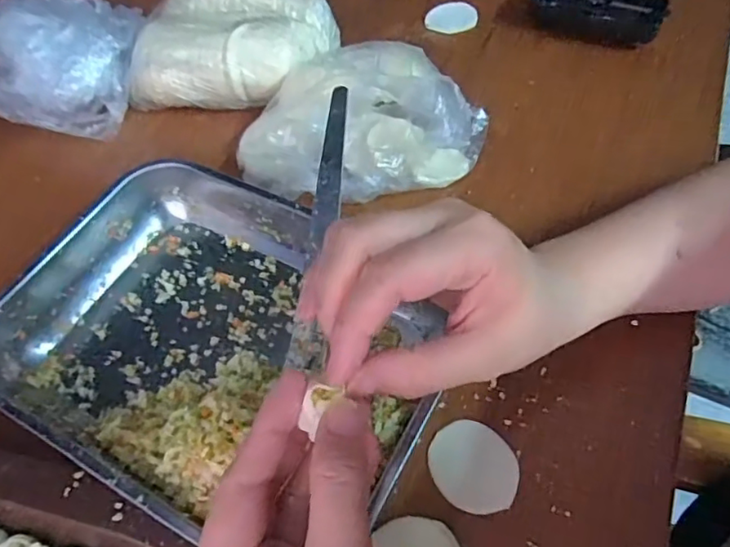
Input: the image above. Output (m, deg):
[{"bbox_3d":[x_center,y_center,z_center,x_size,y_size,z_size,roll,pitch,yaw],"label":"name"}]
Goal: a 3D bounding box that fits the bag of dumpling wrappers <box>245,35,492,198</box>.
[{"bbox_3d":[-0.002,-0.117,0.426,0.183,0.063,0.129,-7,55,-1],"label":"bag of dumpling wrappers"}]

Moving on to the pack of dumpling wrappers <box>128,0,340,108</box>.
[{"bbox_3d":[-0.107,-0.188,0.488,0.160,0.063,0.110,6,56,9],"label":"pack of dumpling wrappers"}]

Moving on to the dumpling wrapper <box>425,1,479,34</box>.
[{"bbox_3d":[0.079,-0.235,0.533,0.045,0.005,0.045,0,55,5],"label":"dumpling wrapper"}]

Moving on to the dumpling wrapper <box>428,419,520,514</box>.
[{"bbox_3d":[0.057,0.102,0.308,0.048,0.004,0.042,38,66,26],"label":"dumpling wrapper"}]

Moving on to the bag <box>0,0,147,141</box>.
[{"bbox_3d":[-0.245,-0.178,0.480,0.127,0.076,0.116,-16,55,-7],"label":"bag"}]

